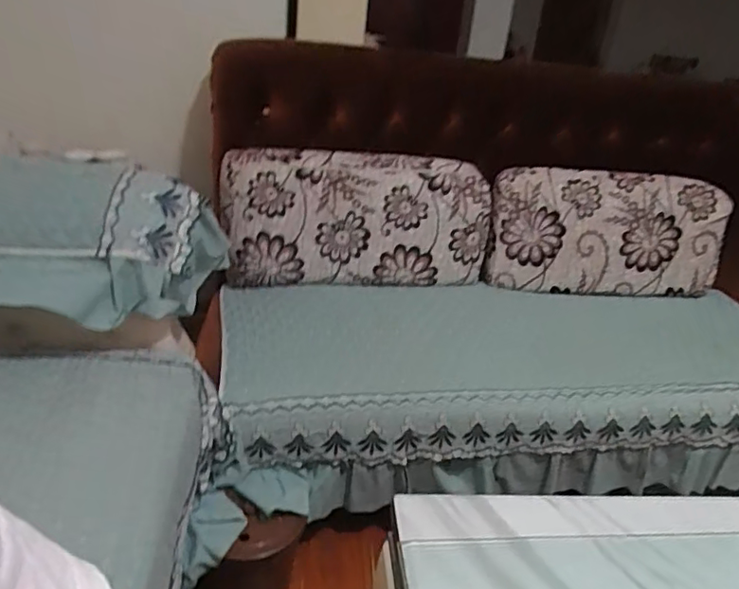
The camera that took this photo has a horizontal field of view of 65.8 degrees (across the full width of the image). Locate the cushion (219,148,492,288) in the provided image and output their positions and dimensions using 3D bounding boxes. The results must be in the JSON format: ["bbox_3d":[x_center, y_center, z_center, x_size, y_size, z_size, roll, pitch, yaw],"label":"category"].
[{"bbox_3d":[-0.032,-0.197,1.542,0.709,0.322,0.157,1,27,-11],"label":"cushion"}]

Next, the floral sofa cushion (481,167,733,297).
[{"bbox_3d":[0.682,-0.167,1.659,0.702,0.336,0.140,1,27,-11],"label":"floral sofa cushion"}]

